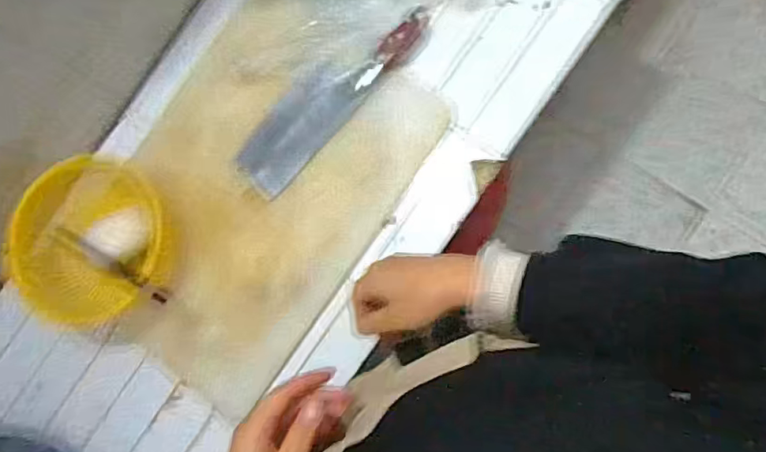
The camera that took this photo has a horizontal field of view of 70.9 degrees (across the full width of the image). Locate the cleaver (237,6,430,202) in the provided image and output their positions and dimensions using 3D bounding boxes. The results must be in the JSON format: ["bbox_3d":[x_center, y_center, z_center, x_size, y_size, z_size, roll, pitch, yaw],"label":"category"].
[{"bbox_3d":[-0.068,-0.175,0.695,0.085,0.021,0.306,43,92,11],"label":"cleaver"}]

